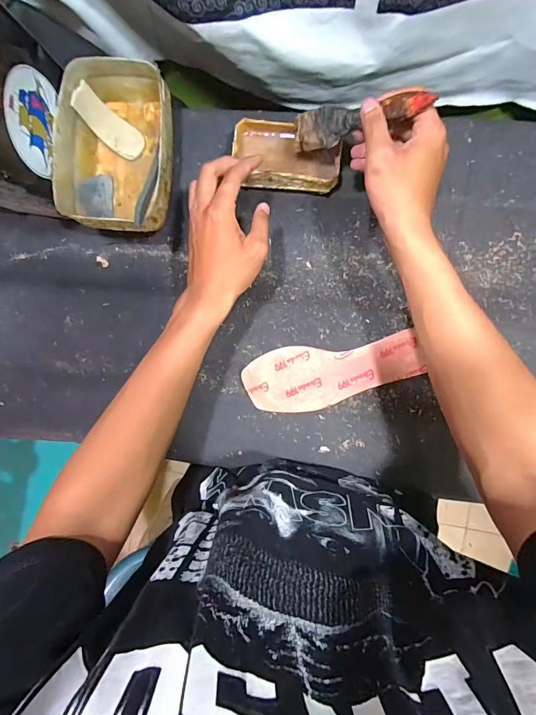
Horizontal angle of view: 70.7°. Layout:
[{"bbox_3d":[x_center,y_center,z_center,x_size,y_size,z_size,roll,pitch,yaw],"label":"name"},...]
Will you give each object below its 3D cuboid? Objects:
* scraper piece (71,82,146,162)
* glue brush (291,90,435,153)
[{"bbox_3d":[-0.197,-0.290,0.471,0.091,0.017,0.036,40,96,-25],"label":"scraper piece"},{"bbox_3d":[0.088,-0.236,0.375,0.148,0.017,0.035,12,95,41],"label":"glue brush"}]

